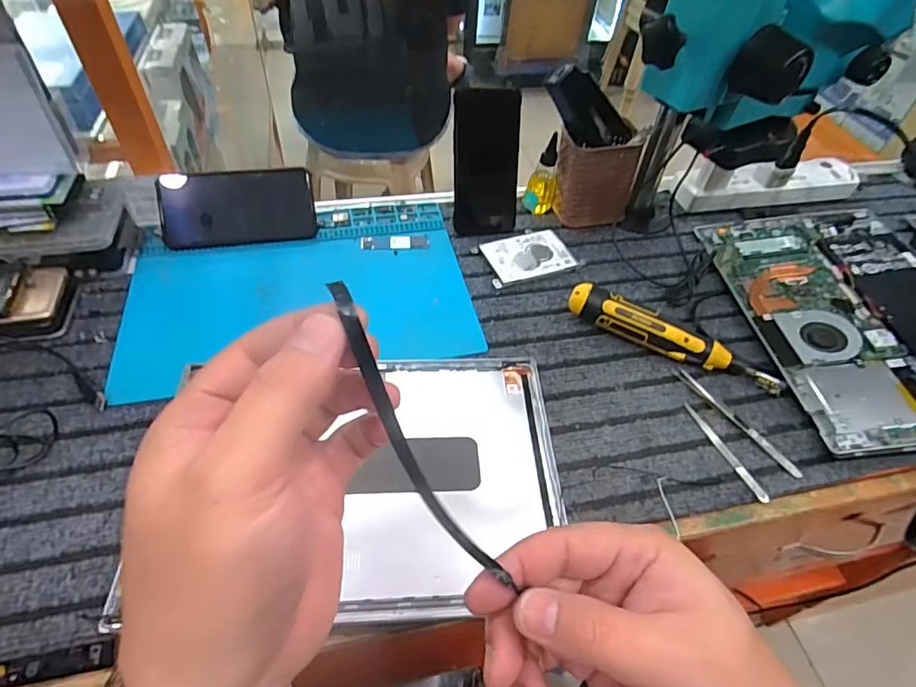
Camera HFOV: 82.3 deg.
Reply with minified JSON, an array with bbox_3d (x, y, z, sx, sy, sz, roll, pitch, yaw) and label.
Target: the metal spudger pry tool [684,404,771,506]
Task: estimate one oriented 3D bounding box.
[{"bbox_3d":[0.236,0.094,0.464,0.010,0.004,0.101,-15,53,-16],"label":"metal spudger pry tool"}]

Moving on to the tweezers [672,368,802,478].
[{"bbox_3d":[0.257,0.068,0.484,0.017,0.006,0.133,-26,56,-23],"label":"tweezers"}]

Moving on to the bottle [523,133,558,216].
[{"bbox_3d":[0.105,-0.209,0.637,0.035,0.093,0.029,16,51,10],"label":"bottle"}]

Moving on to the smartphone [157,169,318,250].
[{"bbox_3d":[-0.243,-0.150,0.585,0.161,0.078,0.008,-8,17,-14],"label":"smartphone"}]

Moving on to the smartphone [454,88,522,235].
[{"bbox_3d":[0.034,-0.204,0.600,0.076,0.155,0.009,-7,26,-14],"label":"smartphone"}]

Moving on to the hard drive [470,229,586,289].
[{"bbox_3d":[0.079,-0.101,0.606,0.107,0.008,0.073,-19,54,-19],"label":"hard drive"}]

